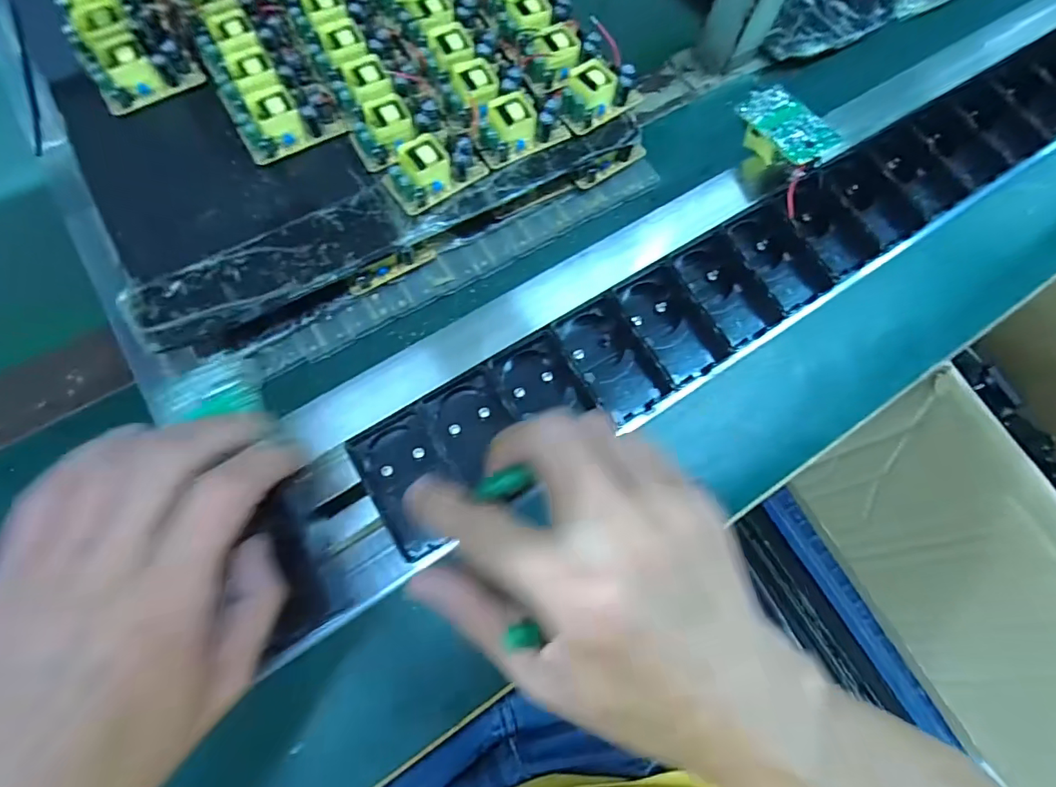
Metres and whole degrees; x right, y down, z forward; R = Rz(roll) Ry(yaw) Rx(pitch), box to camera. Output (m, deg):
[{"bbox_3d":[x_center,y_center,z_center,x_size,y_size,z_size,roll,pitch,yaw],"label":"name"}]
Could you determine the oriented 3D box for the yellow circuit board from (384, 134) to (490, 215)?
[{"bbox_3d":[-0.062,-0.151,0.329,0.063,0.024,0.033,-35,78,-12],"label":"yellow circuit board"}]

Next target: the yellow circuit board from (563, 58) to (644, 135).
[{"bbox_3d":[0.050,-0.217,0.356,0.061,0.022,0.036,-34,78,-12],"label":"yellow circuit board"}]

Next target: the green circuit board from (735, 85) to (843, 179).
[{"bbox_3d":[0.165,-0.168,0.328,0.041,0.032,0.067,-27,76,-10],"label":"green circuit board"}]

